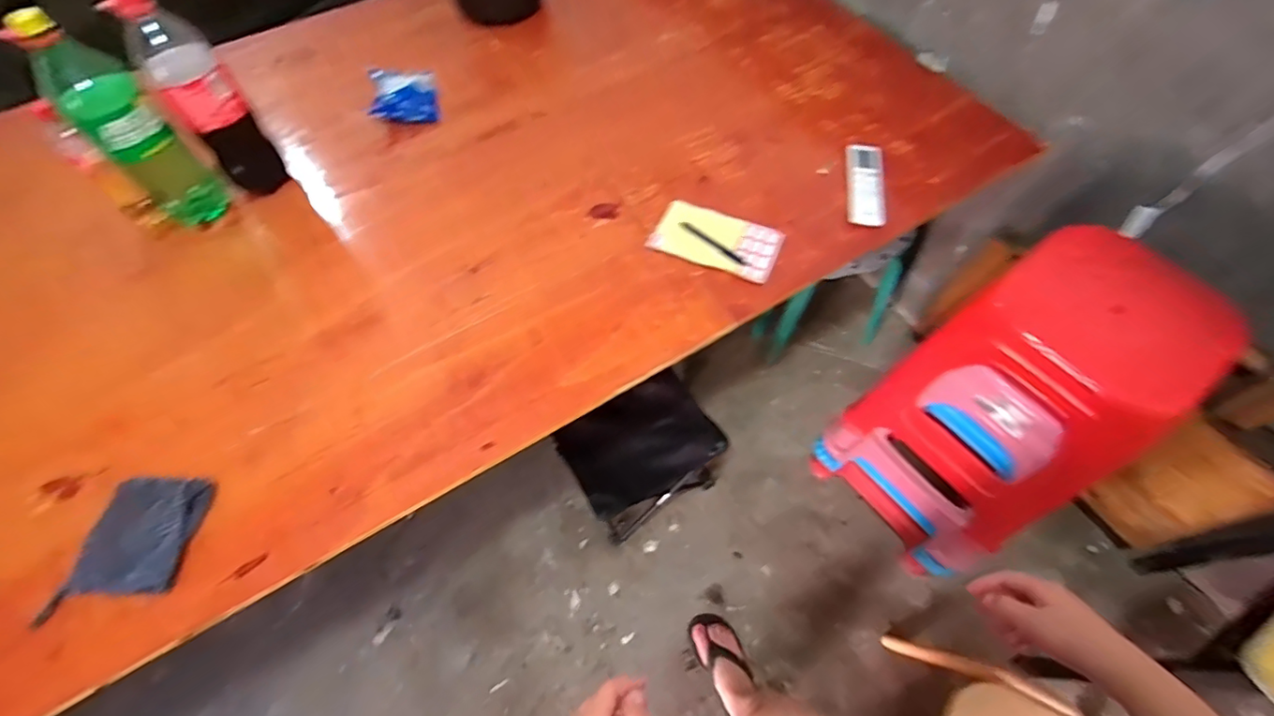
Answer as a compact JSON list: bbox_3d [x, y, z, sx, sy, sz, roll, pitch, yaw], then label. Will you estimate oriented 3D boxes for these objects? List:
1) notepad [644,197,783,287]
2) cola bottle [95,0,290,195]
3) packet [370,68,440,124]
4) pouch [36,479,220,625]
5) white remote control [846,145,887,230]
[{"bbox_3d":[0.135,-0.202,0.926,0.209,0.014,0.111,23,69,12],"label":"notepad"},{"bbox_3d":[-0.663,-0.394,0.845,0.093,0.315,0.083,-38,66,-18],"label":"cola bottle"},{"bbox_3d":[-0.458,-0.520,1.072,0.146,0.058,0.116,-15,61,-7],"label":"packet"},{"bbox_3d":[-0.628,0.230,0.675,0.139,0.024,0.162,0,60,2],"label":"pouch"},{"bbox_3d":[0.393,-0.305,0.934,0.058,0.022,0.195,4,55,15],"label":"white remote control"}]

